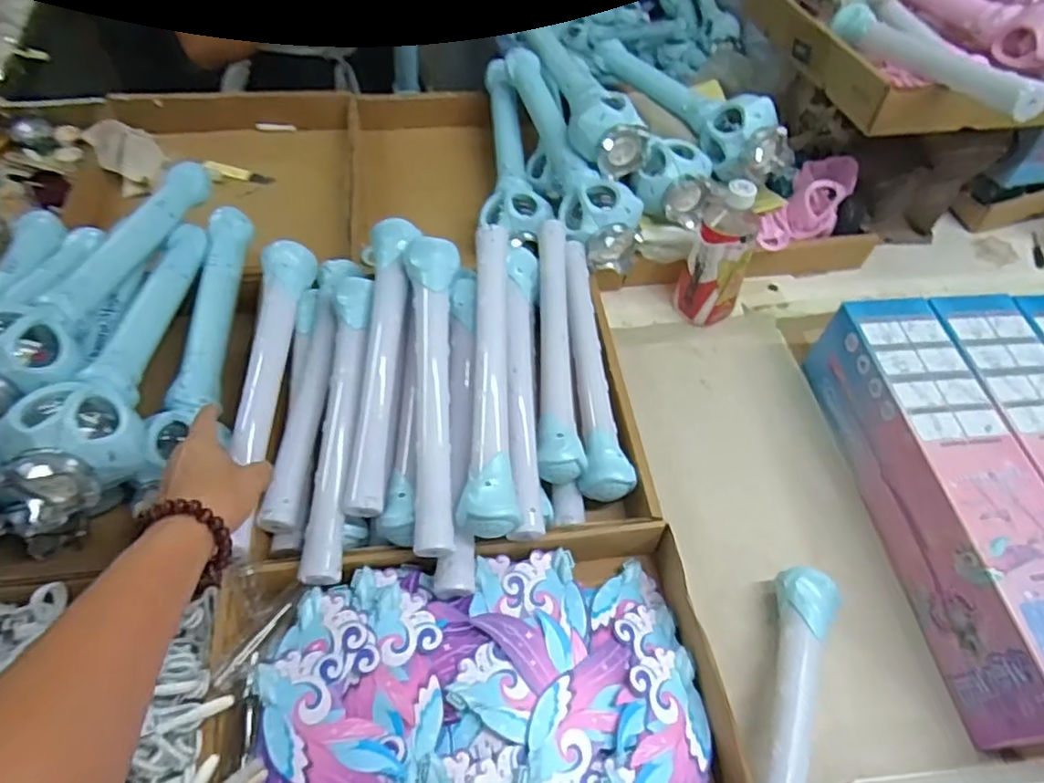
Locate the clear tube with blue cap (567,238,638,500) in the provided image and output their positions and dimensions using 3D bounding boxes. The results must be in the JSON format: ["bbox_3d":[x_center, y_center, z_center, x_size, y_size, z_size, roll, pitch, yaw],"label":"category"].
[{"bbox_3d":[0.067,-0.036,0.670,0.050,0.041,0.296,-4,55,-8],"label":"clear tube with blue cap"}]

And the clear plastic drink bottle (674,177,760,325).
[{"bbox_3d":[0.235,-0.158,0.747,0.070,0.183,0.061,23,56,11],"label":"clear plastic drink bottle"}]

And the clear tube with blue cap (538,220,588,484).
[{"bbox_3d":[0.037,-0.055,0.668,0.044,0.044,0.314,2,55,-4],"label":"clear tube with blue cap"}]

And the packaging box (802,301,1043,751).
[{"bbox_3d":[0.412,0.098,0.607,0.098,0.104,0.404,-3,55,-7],"label":"packaging box"}]

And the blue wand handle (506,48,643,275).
[{"bbox_3d":[0.060,-0.318,0.824,0.086,0.074,0.354,-10,57,-12],"label":"blue wand handle"}]

